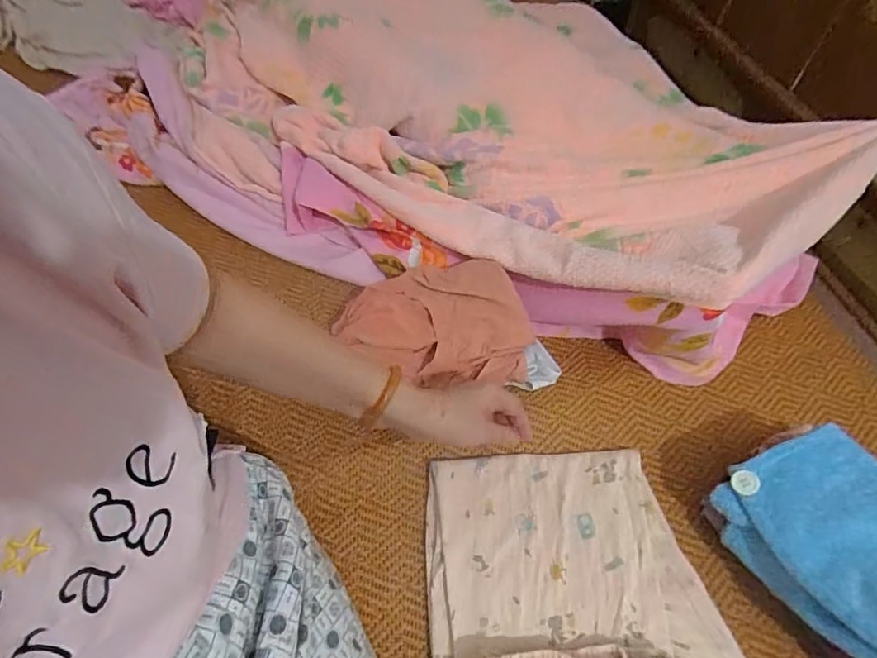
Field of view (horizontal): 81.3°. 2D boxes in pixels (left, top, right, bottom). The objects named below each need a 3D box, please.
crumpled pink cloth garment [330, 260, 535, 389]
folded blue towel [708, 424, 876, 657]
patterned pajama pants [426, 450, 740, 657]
[{"bbox_3d":[-0.009,-0.012,0.595,0.210,0.035,0.156,-5,56,-5],"label":"crumpled pink cloth garment"},{"bbox_3d":[0.371,0.193,0.427,0.153,0.064,0.223,-26,60,-18],"label":"folded blue towel"},{"bbox_3d":[0.126,0.268,0.441,0.255,0.040,0.340,-6,53,-5],"label":"patterned pajama pants"}]

